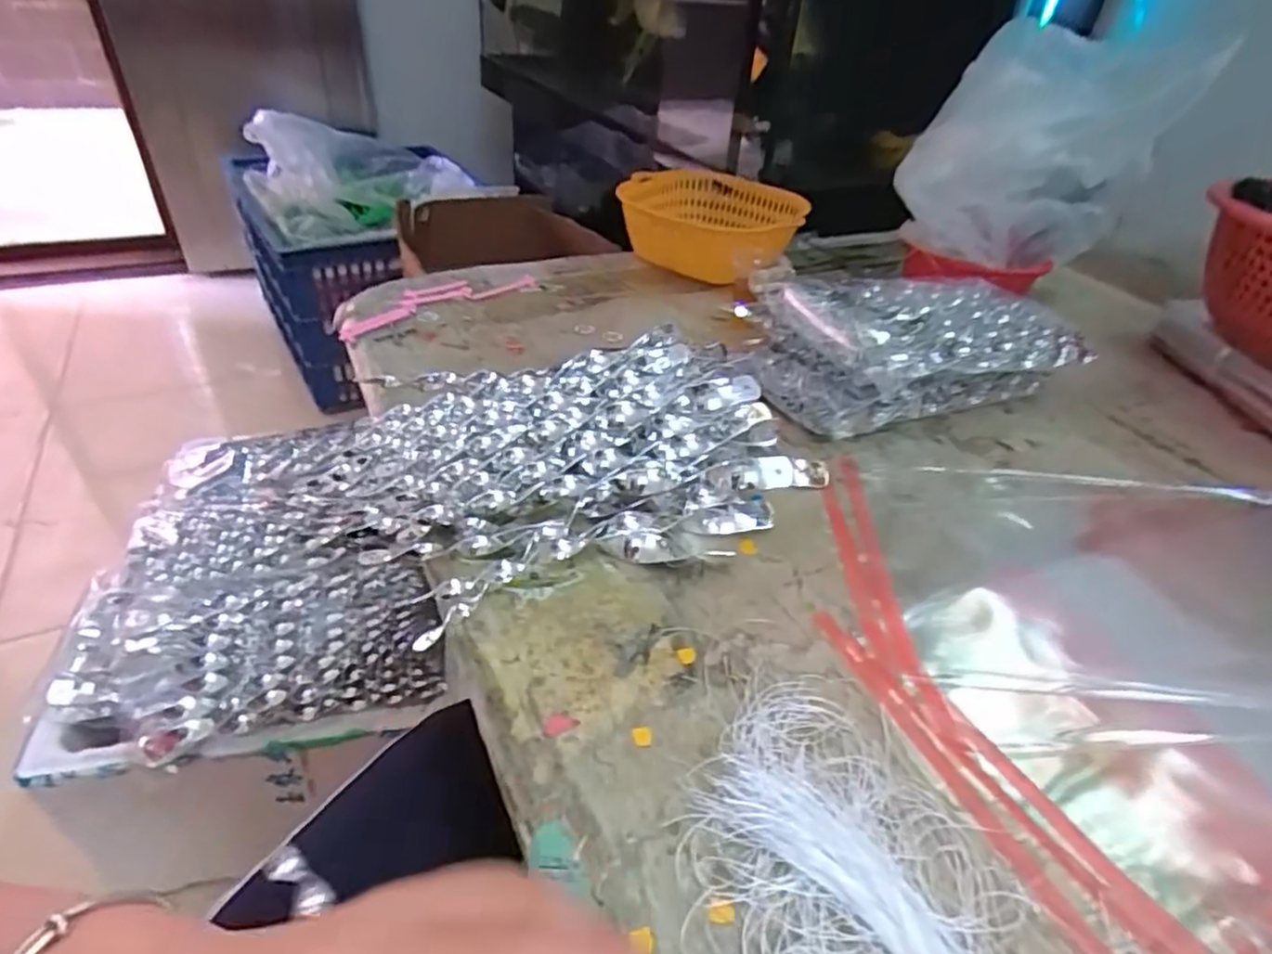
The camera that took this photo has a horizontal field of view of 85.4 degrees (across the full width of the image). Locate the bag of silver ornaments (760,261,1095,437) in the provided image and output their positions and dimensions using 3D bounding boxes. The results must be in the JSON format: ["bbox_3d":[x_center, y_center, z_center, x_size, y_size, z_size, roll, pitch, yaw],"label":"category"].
[{"bbox_3d":[0.284,-0.141,0.713,0.337,0.097,0.193,-10,40,-21],"label":"bag of silver ornaments"}]

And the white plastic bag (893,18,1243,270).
[{"bbox_3d":[0.478,-0.407,0.854,0.269,0.221,0.202,14,37,10],"label":"white plastic bag"}]

